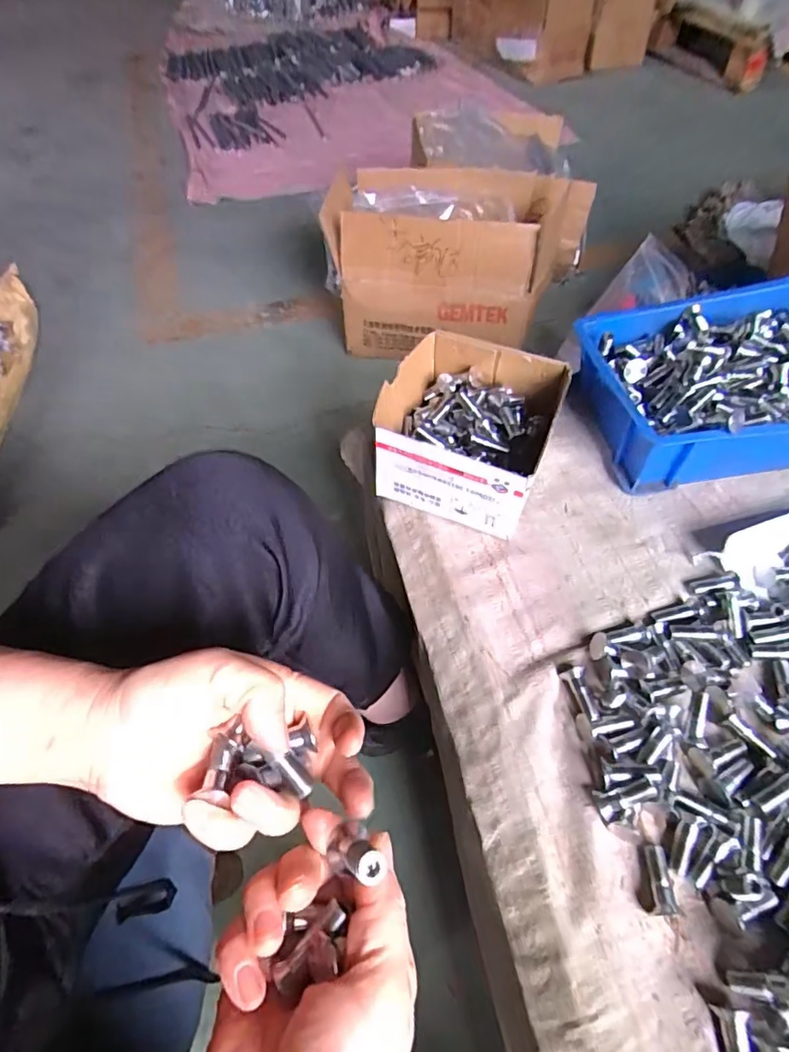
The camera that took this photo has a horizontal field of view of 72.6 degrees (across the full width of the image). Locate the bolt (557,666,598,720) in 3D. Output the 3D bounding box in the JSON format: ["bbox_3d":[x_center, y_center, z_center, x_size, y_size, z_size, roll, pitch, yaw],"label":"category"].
[{"bbox_3d":[0.129,0.116,0.375,0.014,0.012,0.041,-11,54,-7],"label":"bolt"}]

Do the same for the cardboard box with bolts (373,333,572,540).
[{"bbox_3d":[0.064,-0.085,0.482,0.137,0.082,0.152,17,56,13],"label":"cardboard box with bolts"}]

